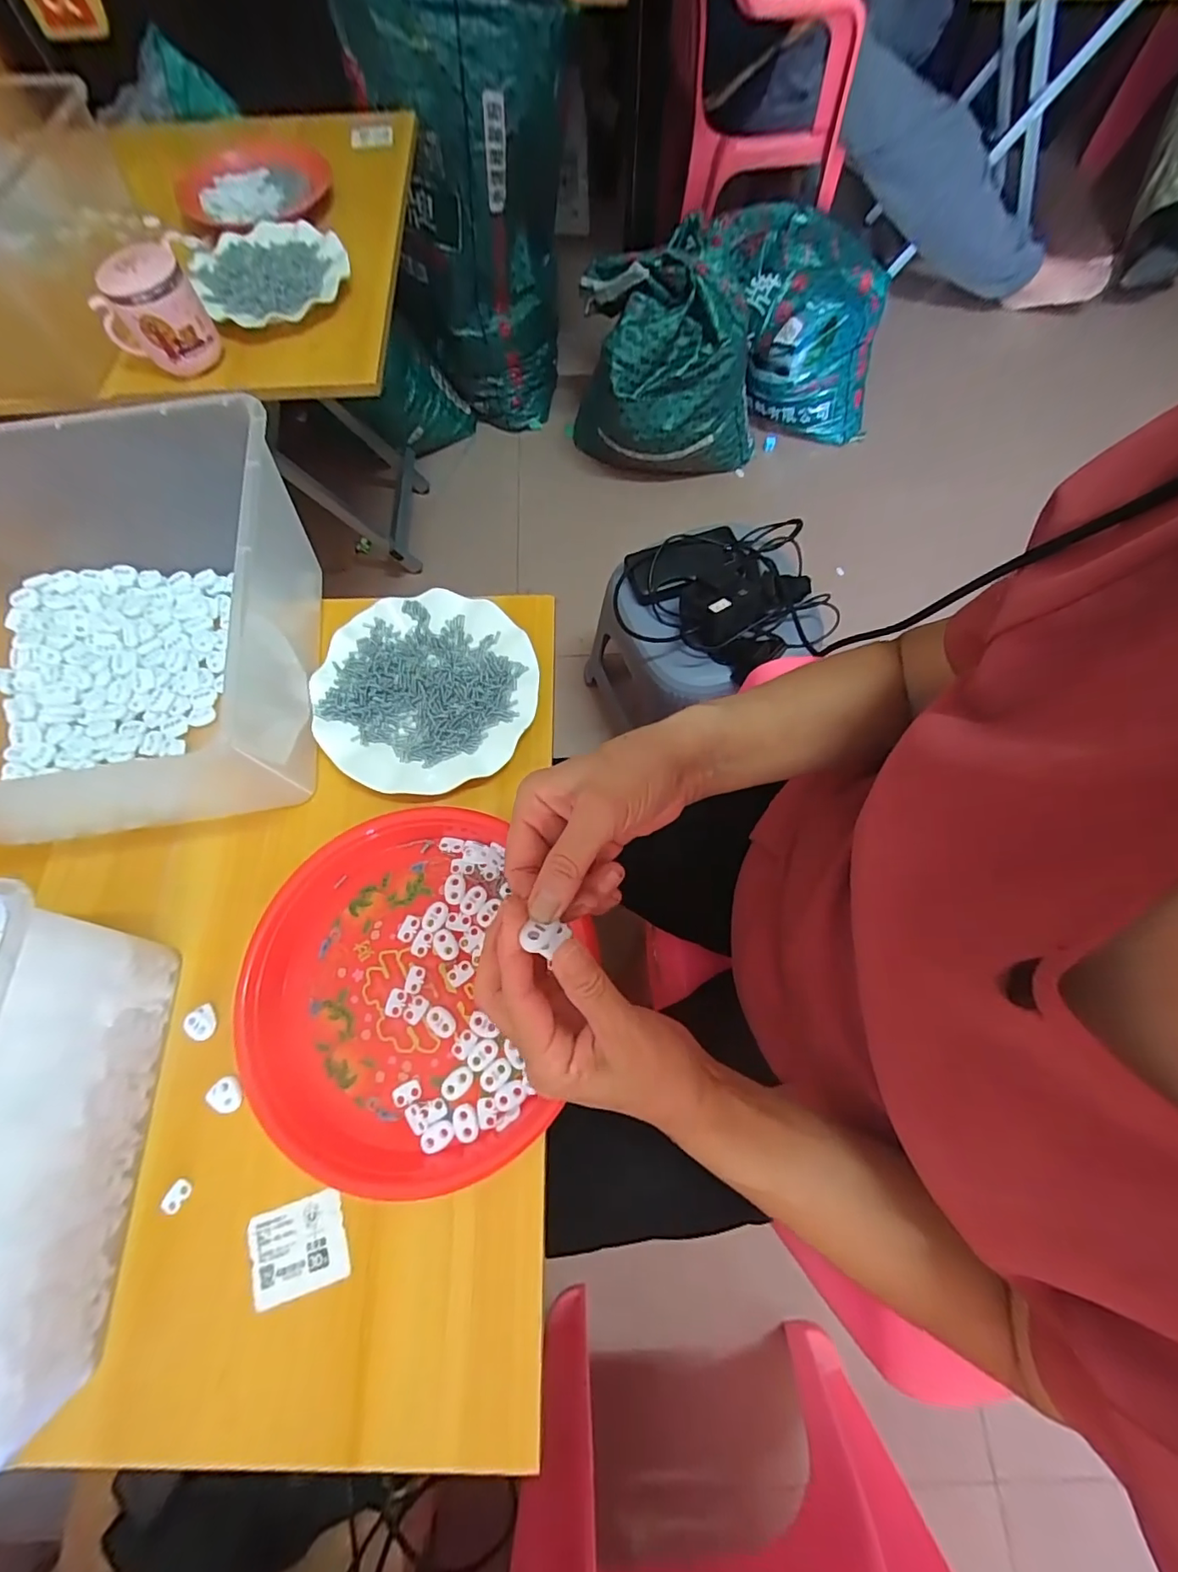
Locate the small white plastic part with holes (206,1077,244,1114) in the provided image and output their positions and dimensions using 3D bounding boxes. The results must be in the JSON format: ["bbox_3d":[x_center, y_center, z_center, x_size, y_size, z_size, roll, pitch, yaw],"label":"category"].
[{"bbox_3d":[-0.249,0.213,0.365,0.022,0.008,0.019,39,76,13],"label":"small white plastic part with holes"}]

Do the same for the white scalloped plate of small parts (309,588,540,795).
[{"bbox_3d":[-0.138,-0.080,0.457,0.181,0.023,0.179,0,71,1],"label":"white scalloped plate of small parts"}]

